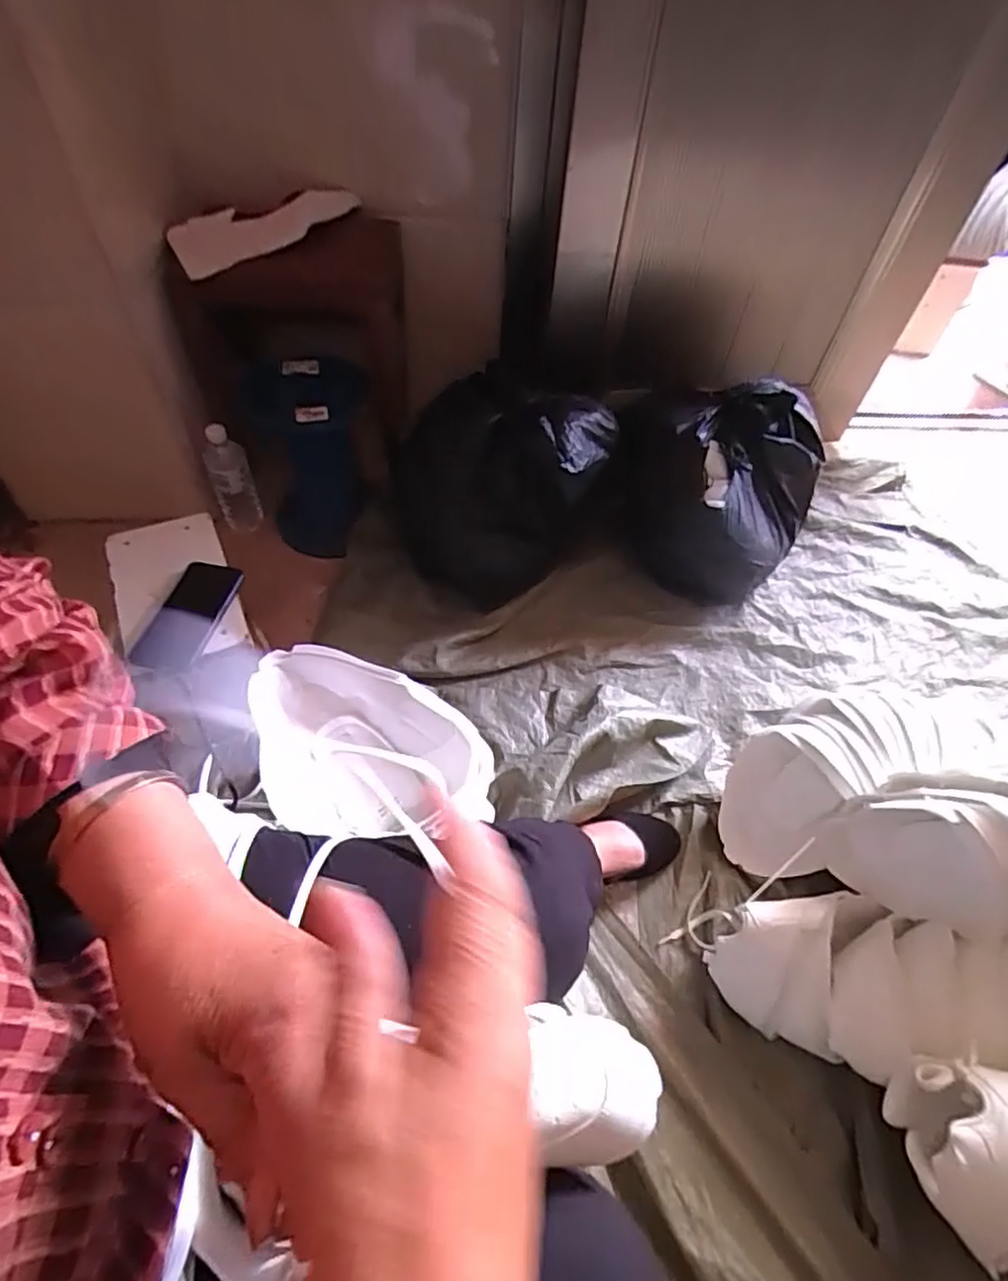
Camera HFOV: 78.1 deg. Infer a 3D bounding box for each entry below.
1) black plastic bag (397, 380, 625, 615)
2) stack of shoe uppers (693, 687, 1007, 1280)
[{"bbox_3d":[0.010,-0.259,1.068,0.348,0.324,0.244,-27,61,-21],"label":"black plastic bag"},{"bbox_3d":[0.544,0.321,0.690,0.488,0.289,0.611,-32,62,-24],"label":"stack of shoe uppers"}]

